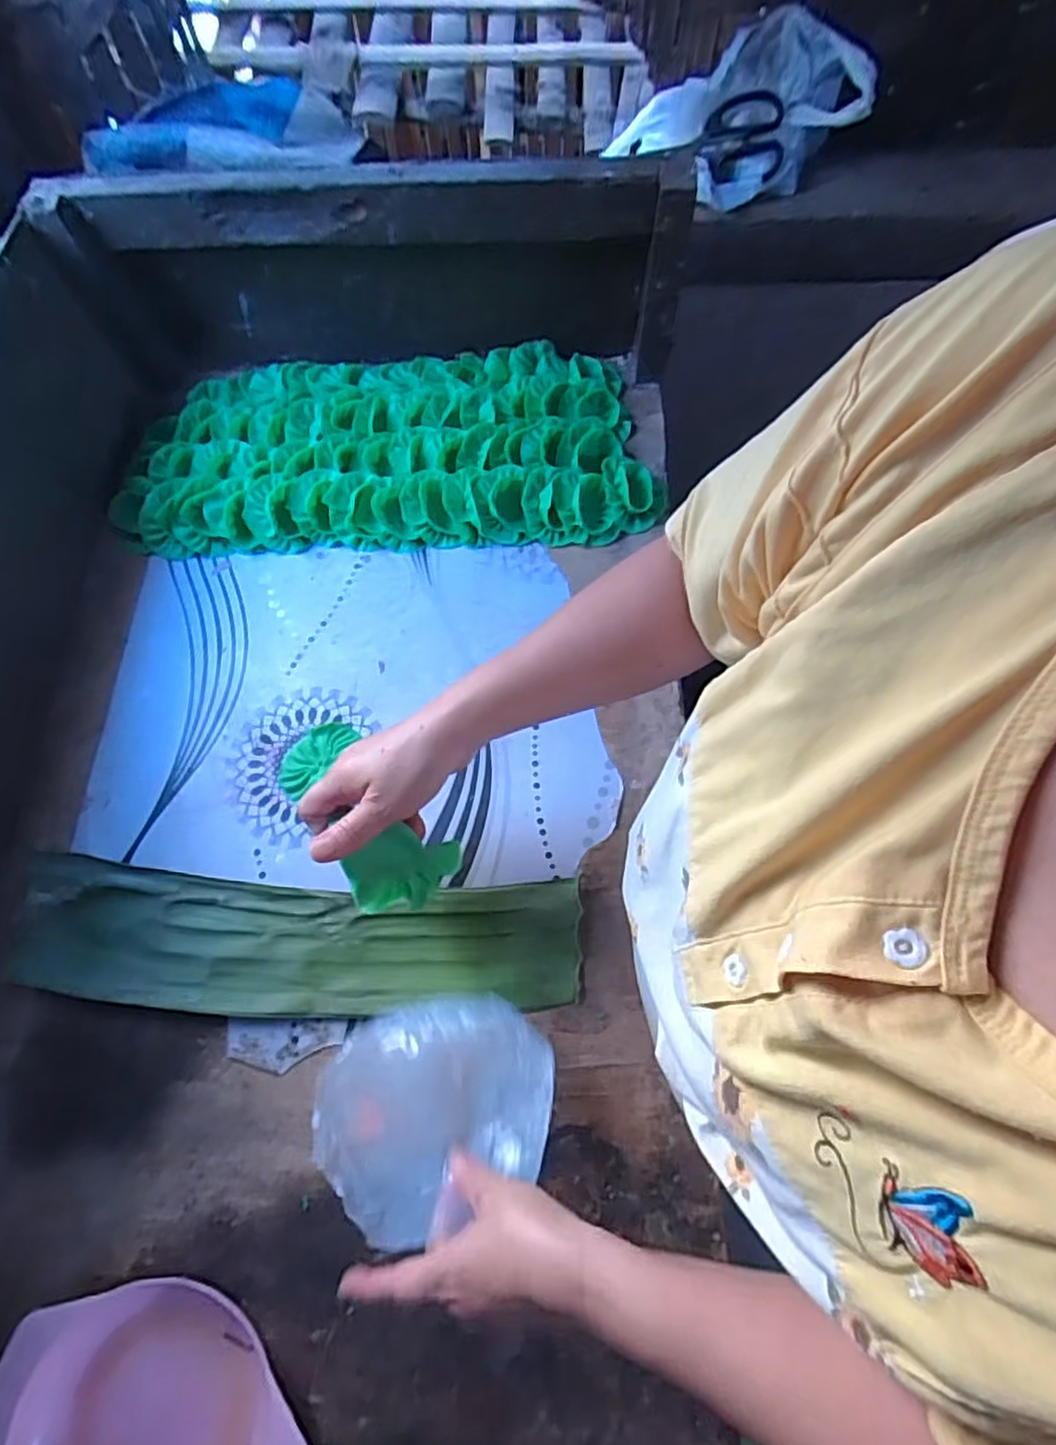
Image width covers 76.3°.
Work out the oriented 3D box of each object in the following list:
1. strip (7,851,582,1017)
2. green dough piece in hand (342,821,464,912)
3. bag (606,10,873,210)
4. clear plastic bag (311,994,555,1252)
[{"bbox_3d":[-0.170,0.161,0.503,0.414,0.015,0.103,0,69,1],"label":"strip"},{"bbox_3d":[-0.082,0.098,0.454,0.075,0.010,0.060,-28,110,-28],"label":"green dough piece in hand"},{"bbox_3d":[0.186,-0.551,0.613,0.210,0.095,0.086,1,69,2],"label":"bag"},{"bbox_3d":[-0.057,0.243,0.428,0.144,0.021,0.127,-5,49,-7],"label":"clear plastic bag"}]

